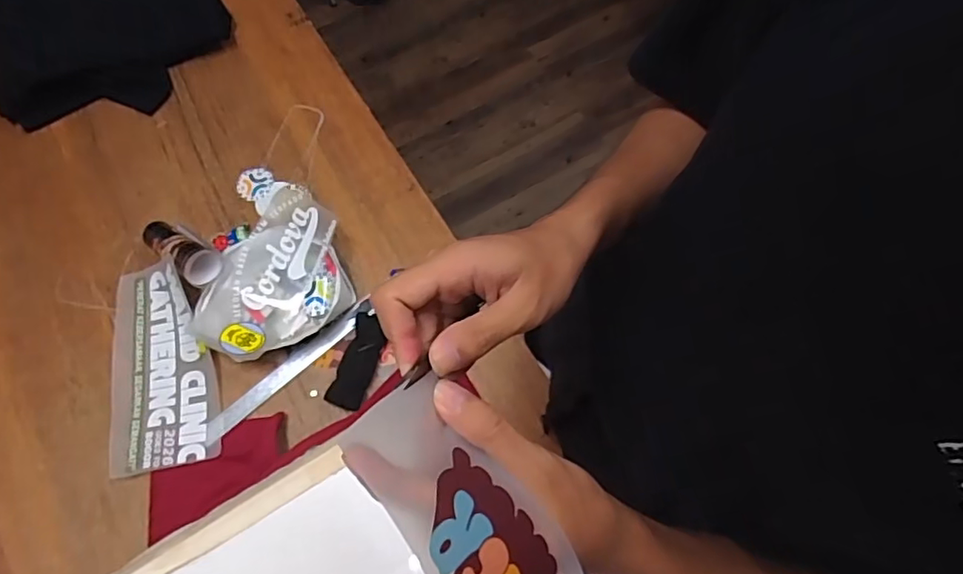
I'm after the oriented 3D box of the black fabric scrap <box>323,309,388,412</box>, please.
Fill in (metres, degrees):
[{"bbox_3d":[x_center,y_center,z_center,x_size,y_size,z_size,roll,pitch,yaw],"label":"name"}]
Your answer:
[{"bbox_3d":[-0.164,0.097,0.753,0.046,0.021,0.126,18,69,5],"label":"black fabric scrap"}]

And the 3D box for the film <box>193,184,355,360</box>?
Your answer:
[{"bbox_3d":[-0.273,-0.017,0.773,0.184,0.057,0.251,29,71,9],"label":"film"}]

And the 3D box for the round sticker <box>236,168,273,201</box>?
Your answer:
[{"bbox_3d":[-0.344,-0.156,0.857,0.057,0.009,0.050,11,69,2],"label":"round sticker"}]

